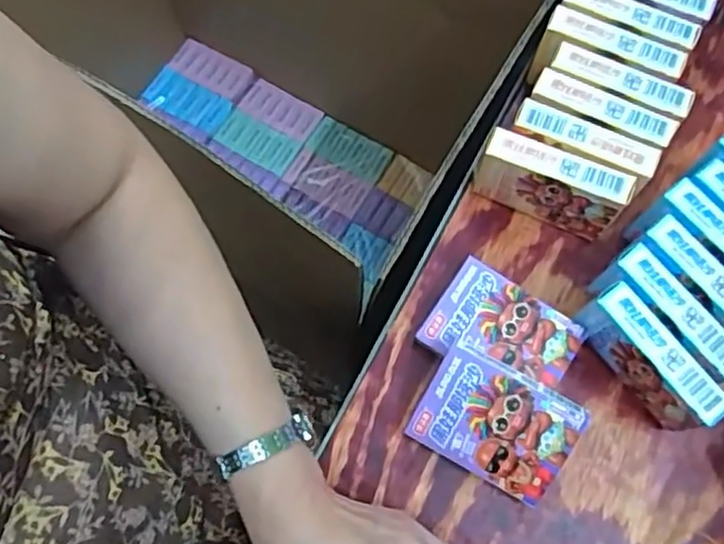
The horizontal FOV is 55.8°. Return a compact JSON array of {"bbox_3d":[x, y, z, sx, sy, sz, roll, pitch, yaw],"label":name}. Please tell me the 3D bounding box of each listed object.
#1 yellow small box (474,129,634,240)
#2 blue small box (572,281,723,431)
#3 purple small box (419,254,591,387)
[{"bbox_3d":[0.124,-0.057,0.457,0.092,0.070,0.023,23,74,6],"label":"yellow small box"},{"bbox_3d":[0.173,0.055,0.424,0.022,0.068,0.092,-36,77,-11],"label":"blue small box"},{"bbox_3d":[0.090,0.042,0.450,0.090,0.027,0.064,33,75,9],"label":"purple small box"}]

